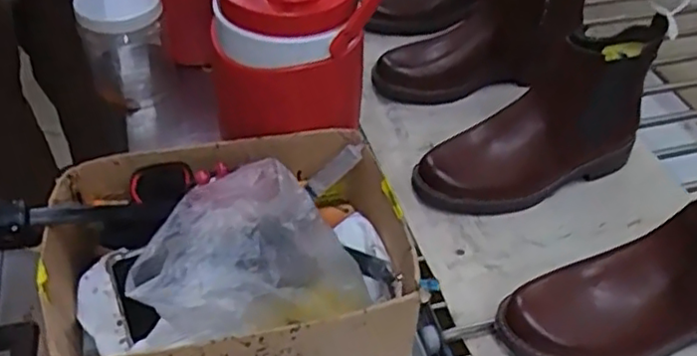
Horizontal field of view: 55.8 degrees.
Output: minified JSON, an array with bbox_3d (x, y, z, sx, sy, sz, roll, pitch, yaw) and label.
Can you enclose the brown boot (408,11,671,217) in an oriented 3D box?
[{"bbox_3d":[0.208,-0.059,0.709,0.264,0.151,0.088,-19,48,-19],"label":"brown boot"}]

